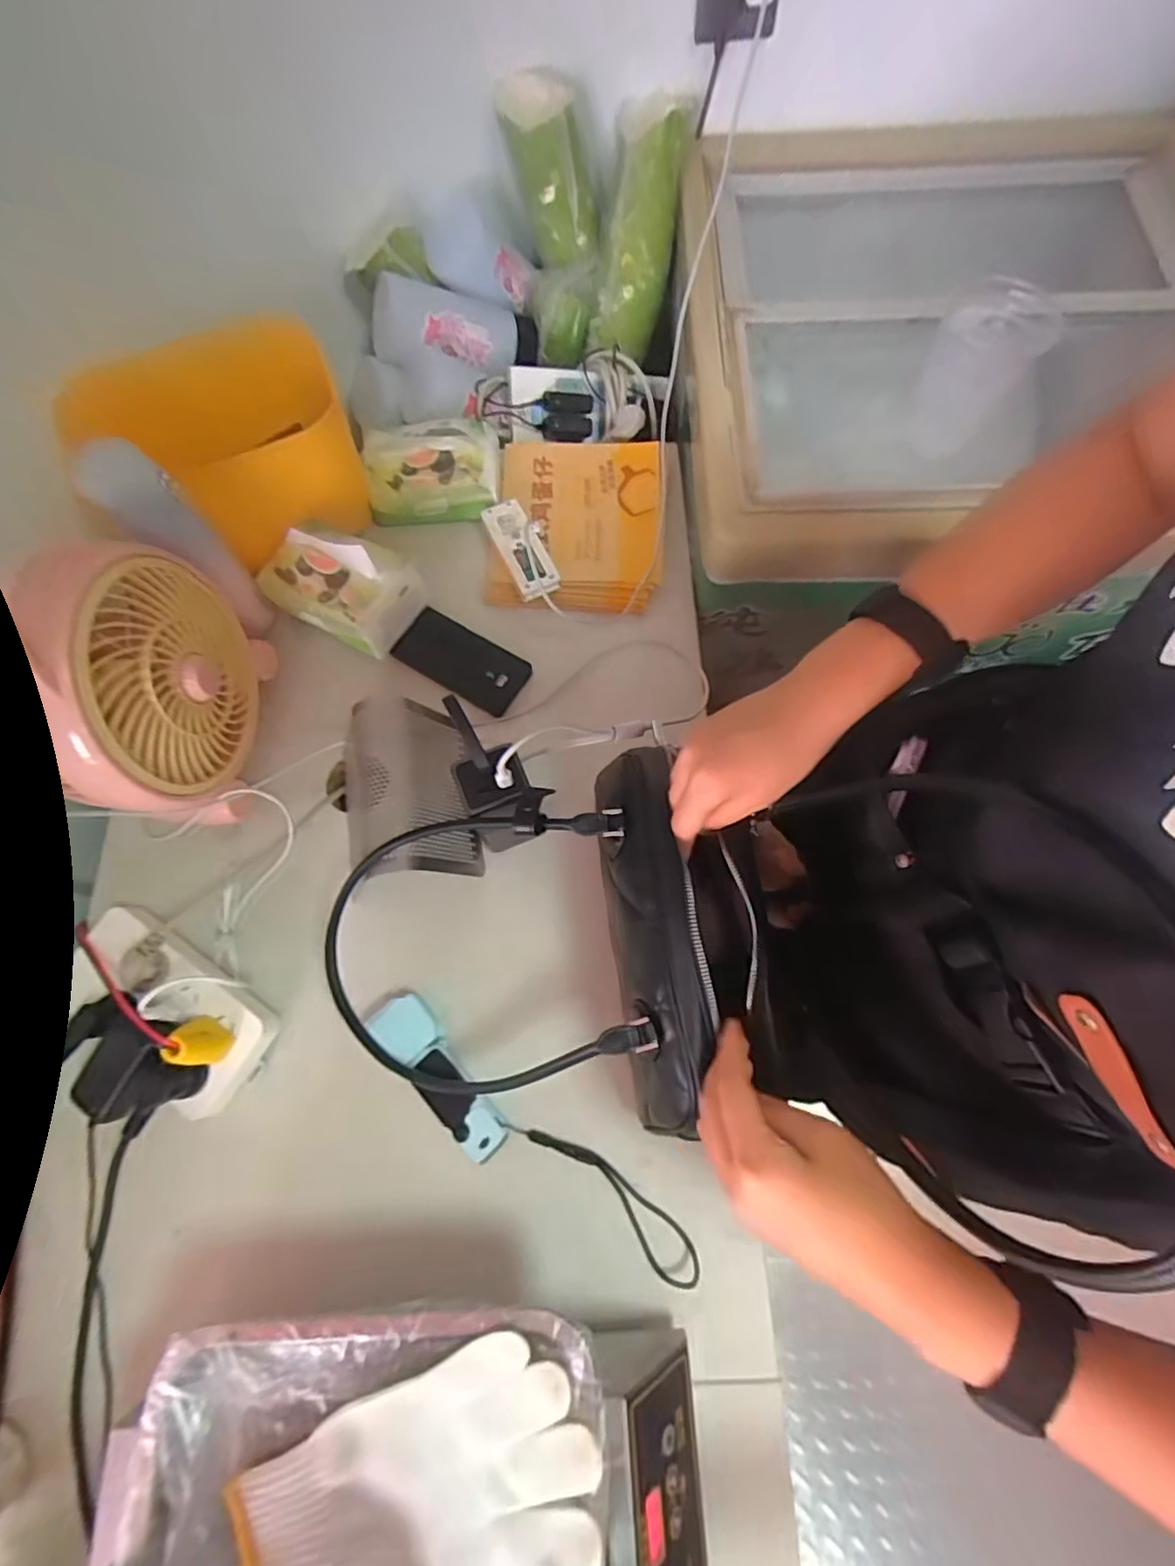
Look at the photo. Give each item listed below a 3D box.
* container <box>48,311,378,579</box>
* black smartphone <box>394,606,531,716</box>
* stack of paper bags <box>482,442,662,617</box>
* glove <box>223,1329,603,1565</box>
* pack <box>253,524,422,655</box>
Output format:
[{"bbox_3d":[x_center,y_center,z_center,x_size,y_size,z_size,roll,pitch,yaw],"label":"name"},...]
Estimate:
[{"bbox_3d":[-0.374,-0.344,0.655,0.246,0.158,0.121,-22,72,-5],"label":"container"},{"bbox_3d":[-0.130,-0.129,0.648,0.139,0.017,0.068,32,76,12],"label":"black smartphone"},{"bbox_3d":[-0.015,-0.295,0.699,0.187,0.014,0.225,5,72,4],"label":"stack of paper bags"},{"bbox_3d":[-0.088,0.410,0.342,0.192,0.017,0.132,-22,72,-5],"label":"glove"},{"bbox_3d":[-0.250,-0.208,0.631,0.147,0.094,0.106,32,76,12],"label":"pack"}]

